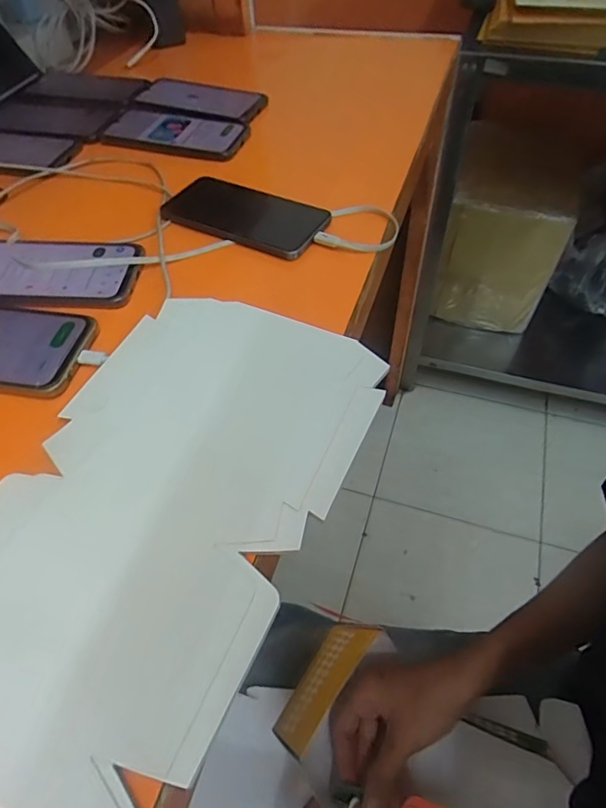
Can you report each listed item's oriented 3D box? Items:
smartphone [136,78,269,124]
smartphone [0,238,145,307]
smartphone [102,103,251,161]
[{"bbox_3d":[-0.135,-0.412,0.660,0.169,0.007,0.079,17,55,14],"label":"smartphone"},{"bbox_3d":[-0.234,-0.124,0.442,0.170,0.007,0.088,3,52,4],"label":"smartphone"},{"bbox_3d":[-0.158,-0.336,0.610,0.183,0.013,0.096,15,54,13],"label":"smartphone"}]

